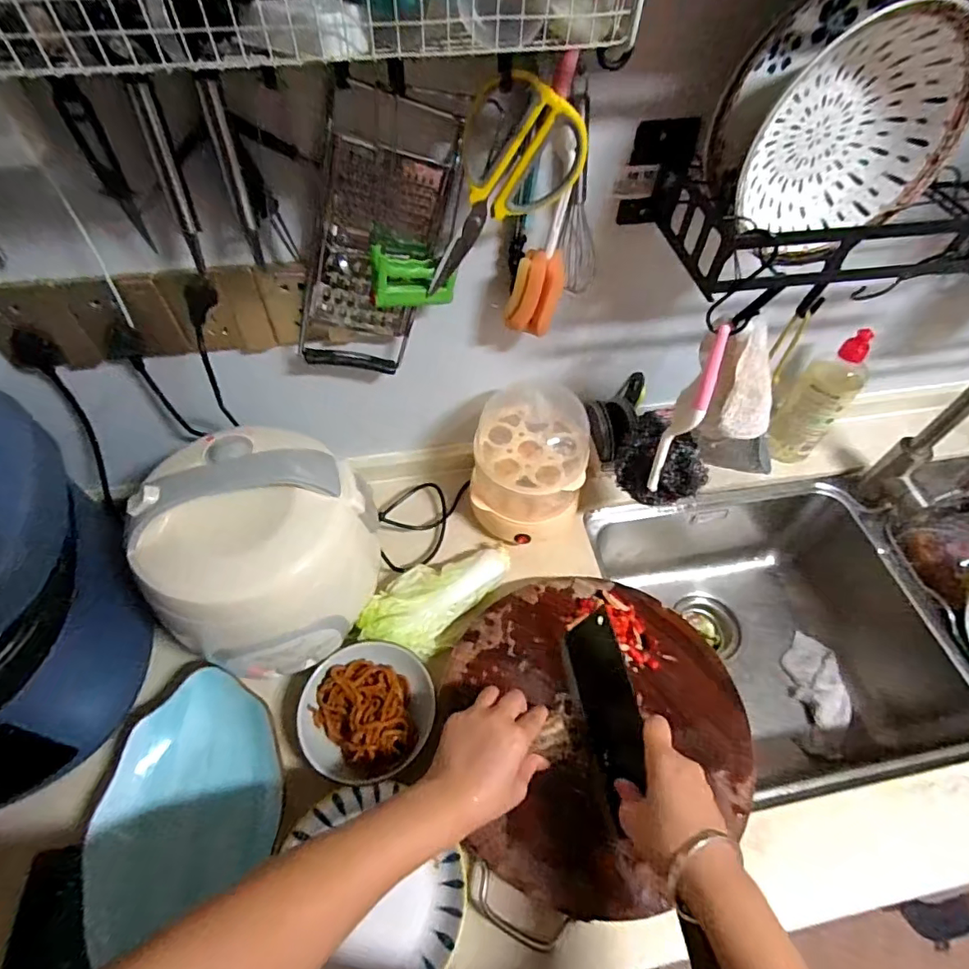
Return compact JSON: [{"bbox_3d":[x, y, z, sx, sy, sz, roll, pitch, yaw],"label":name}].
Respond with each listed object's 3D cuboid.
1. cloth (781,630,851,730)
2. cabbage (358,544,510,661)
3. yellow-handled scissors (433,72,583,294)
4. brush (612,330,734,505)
[{"bbox_3d":[0.512,0.300,0.815,0.079,0.029,0.142,0,55,-3],"label":"cloth"},{"bbox_3d":[-0.058,0.132,0.644,0.092,0.051,0.198,38,61,22],"label":"cabbage"},{"bbox_3d":[0.006,-0.242,0.454,0.103,0.179,0.023,14,47,-36],"label":"yellow-handled scissors"},{"bbox_3d":[0.205,-0.063,0.548,0.095,0.193,0.081,29,58,17],"label":"brush"}]

